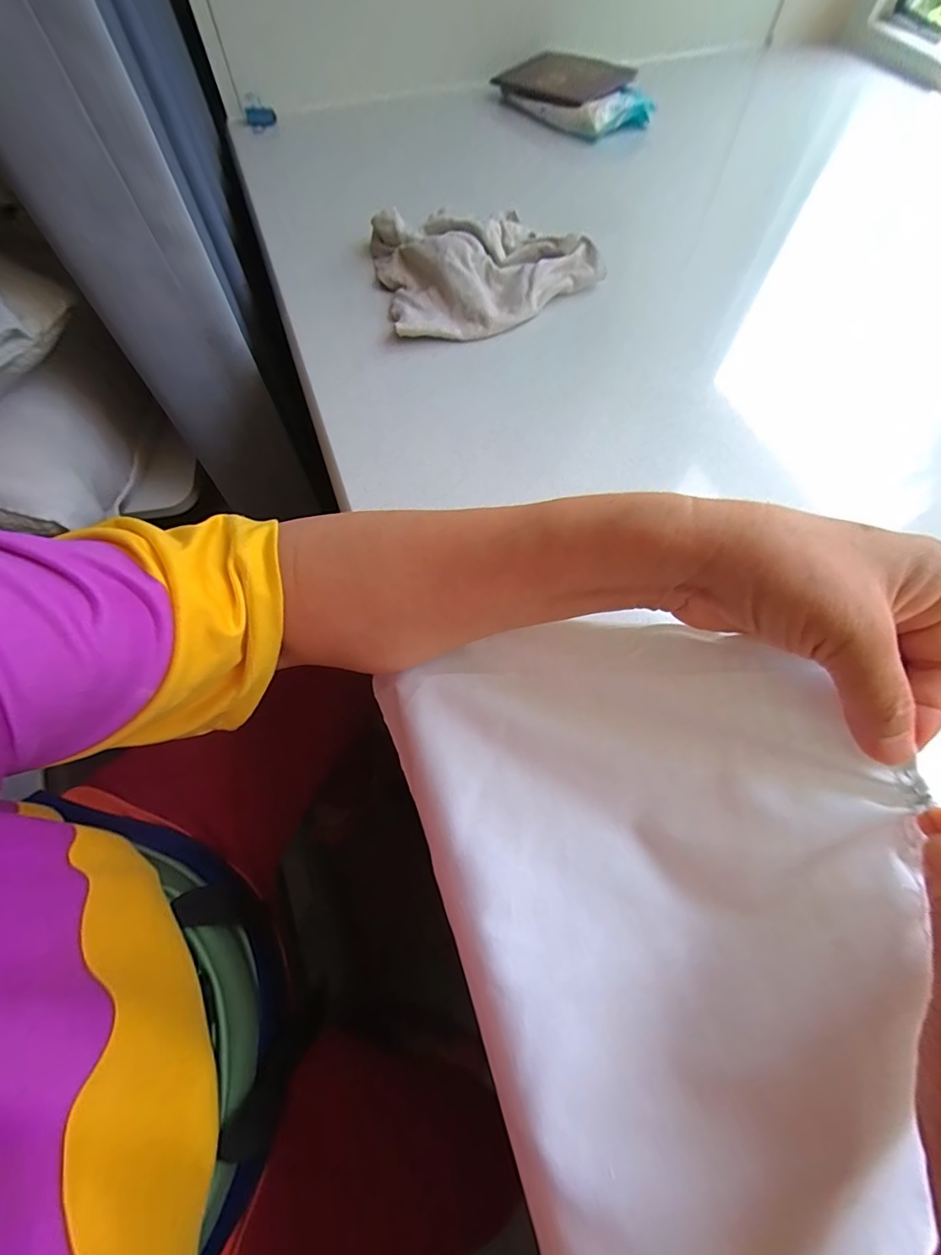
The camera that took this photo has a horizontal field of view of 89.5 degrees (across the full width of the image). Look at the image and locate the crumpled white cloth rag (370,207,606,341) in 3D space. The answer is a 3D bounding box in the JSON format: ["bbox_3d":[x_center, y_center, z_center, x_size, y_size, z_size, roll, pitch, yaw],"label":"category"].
[{"bbox_3d":[0.016,-0.318,0.413,0.185,0.034,0.147,-14,65,-7],"label":"crumpled white cloth rag"}]

